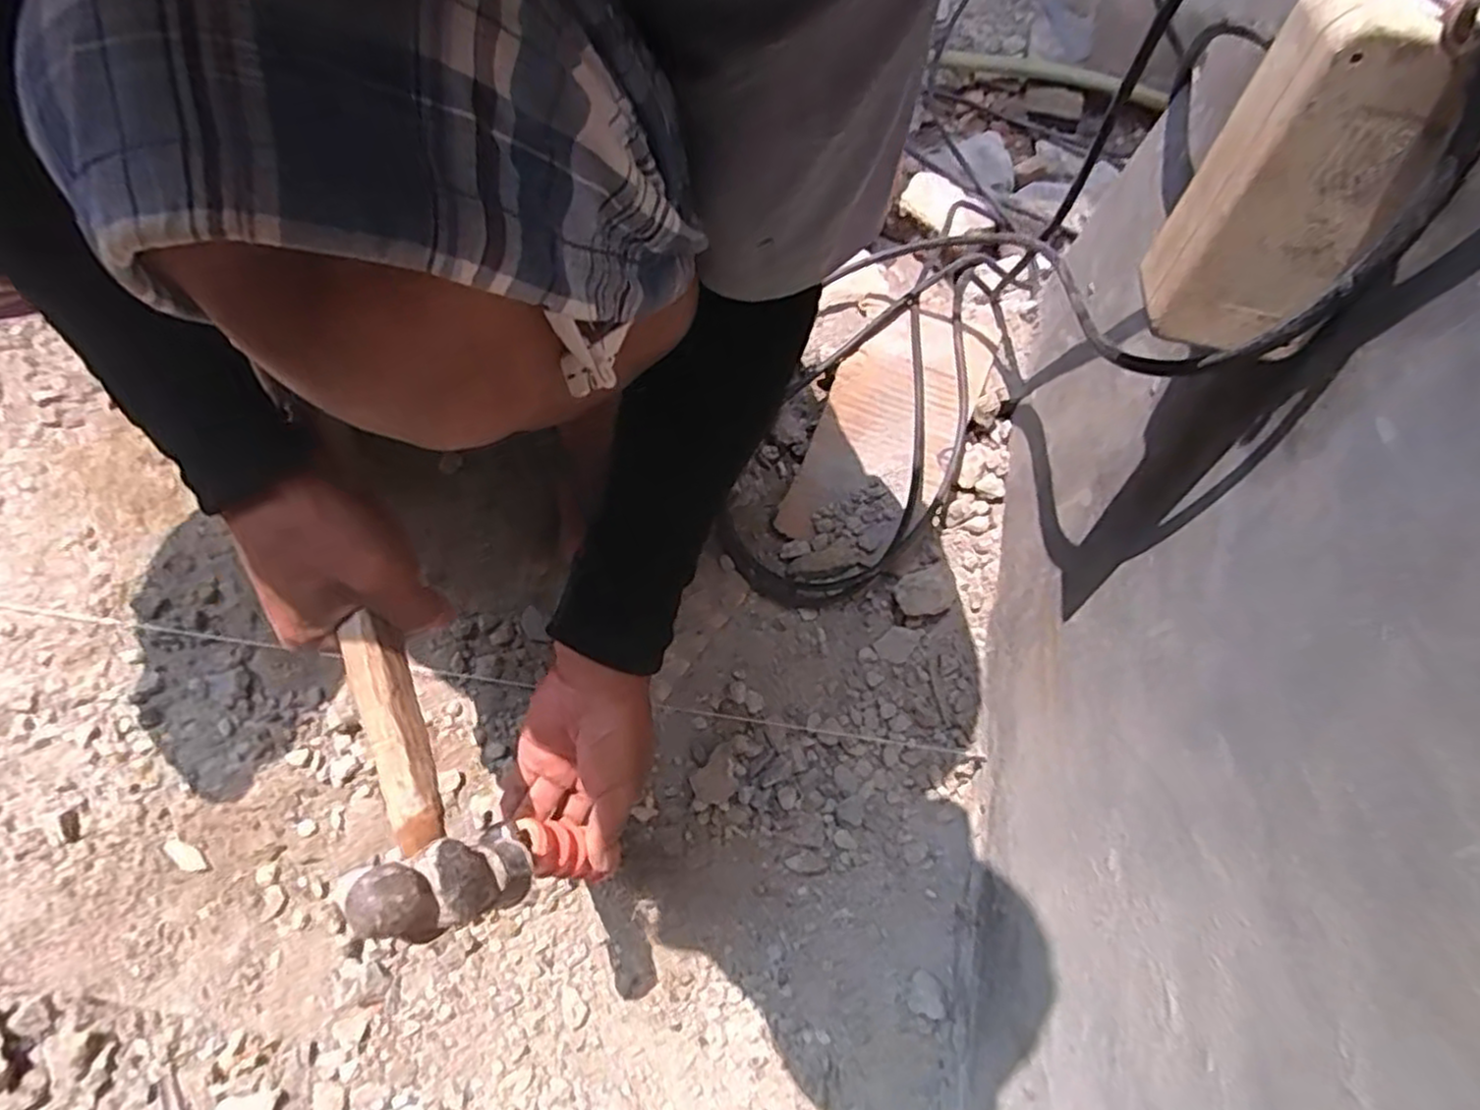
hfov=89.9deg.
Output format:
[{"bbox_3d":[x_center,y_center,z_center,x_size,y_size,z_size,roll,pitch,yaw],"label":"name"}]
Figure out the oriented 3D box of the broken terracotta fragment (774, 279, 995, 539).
[{"bbox_3d":[0.130,-0.115,0.640,0.120,0.038,0.255,22,80,5],"label":"broken terracotta fragment"}]

